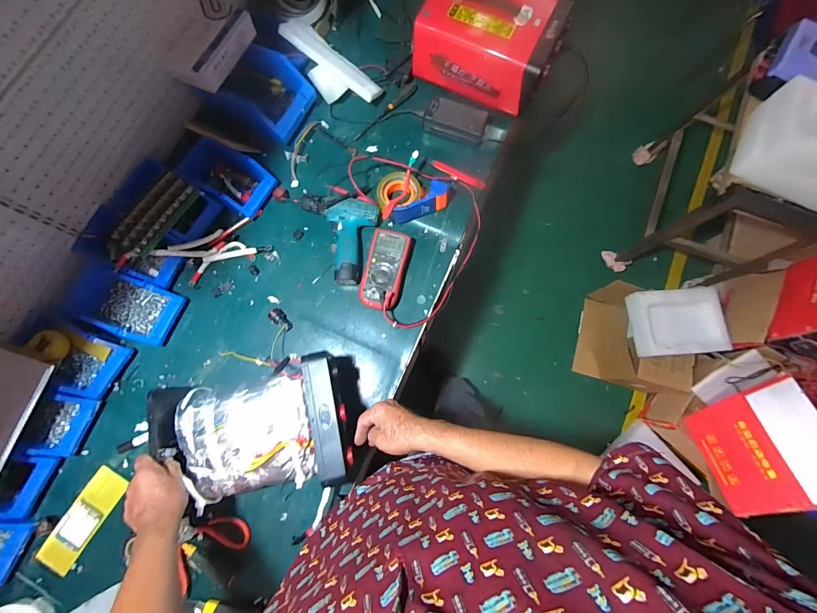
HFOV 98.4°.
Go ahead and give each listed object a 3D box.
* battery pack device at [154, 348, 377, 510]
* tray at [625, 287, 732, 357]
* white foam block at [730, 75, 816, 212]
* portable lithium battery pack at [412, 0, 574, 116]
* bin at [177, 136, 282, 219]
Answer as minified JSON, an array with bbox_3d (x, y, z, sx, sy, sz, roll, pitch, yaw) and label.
[{"bbox_3d":[-0.262,0.222,0.645,0.313,0.153,0.208,-13,82,-5],"label":"battery pack device"},{"bbox_3d":[0.940,0.054,1.239,0.290,0.084,0.226,-5,78,-1],"label":"tray"},{"bbox_3d":[1.083,-0.421,0.934,0.322,0.180,0.212,27,79,5],"label":"white foam block"},{"bbox_3d":[0.190,-0.627,0.845,0.303,0.160,0.216,27,79,5],"label":"portable lithium battery pack"},{"bbox_3d":[-0.409,-0.294,0.804,0.182,0.071,0.128,25,79,5],"label":"bin"}]

